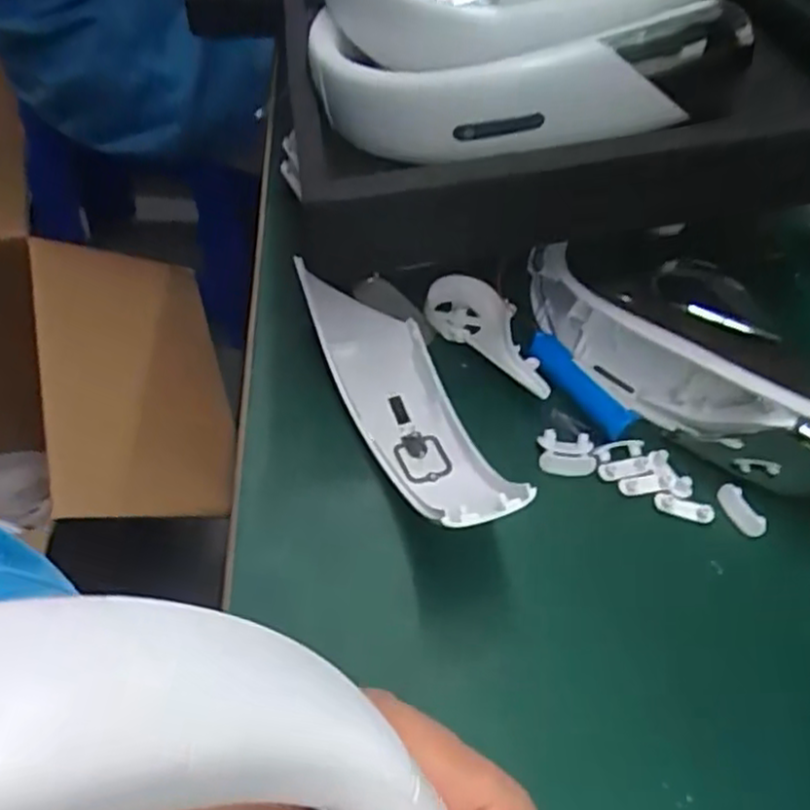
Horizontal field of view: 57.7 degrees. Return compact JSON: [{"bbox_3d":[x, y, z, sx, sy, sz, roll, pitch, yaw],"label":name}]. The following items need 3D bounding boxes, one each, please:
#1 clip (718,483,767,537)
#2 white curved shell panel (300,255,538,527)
[{"bbox_3d":[0.163,0.050,0.355,0.015,0.004,0.027,-21,58,-20],"label":"clip"},{"bbox_3d":[-0.001,-0.006,0.353,0.050,0.051,0.178,-18,57,-18],"label":"white curved shell panel"}]

